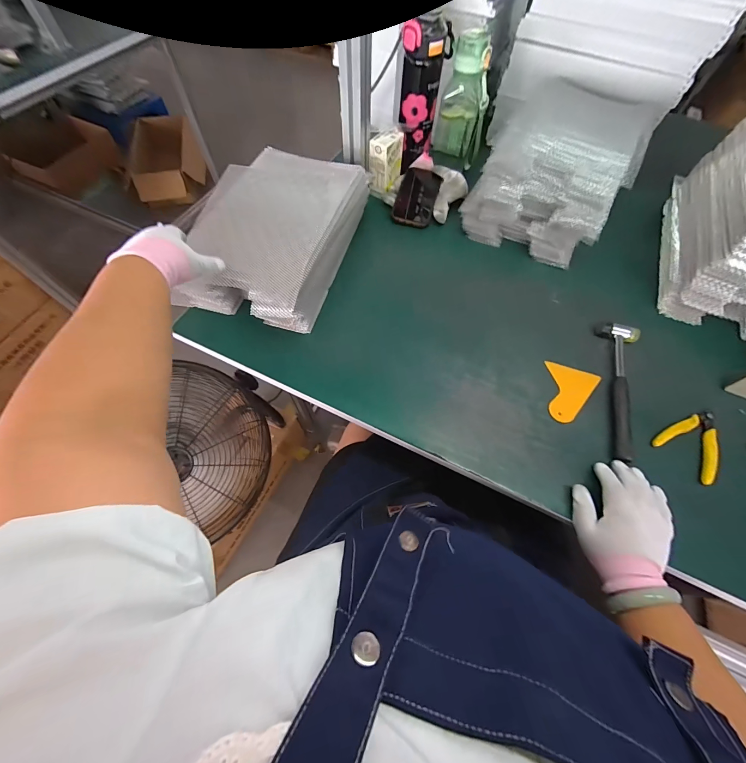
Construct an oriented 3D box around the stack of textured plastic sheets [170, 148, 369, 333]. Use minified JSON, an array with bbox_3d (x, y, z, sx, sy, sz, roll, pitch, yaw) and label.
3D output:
[{"bbox_3d":[-0.171,-0.257,0.577,0.223,0.088,0.355,17,64,7],"label":"stack of textured plastic sheets"}]

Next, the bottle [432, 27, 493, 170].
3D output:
[{"bbox_3d":[0.181,-0.549,0.644,0.097,0.199,0.077,8,63,3],"label":"bottle"}]

